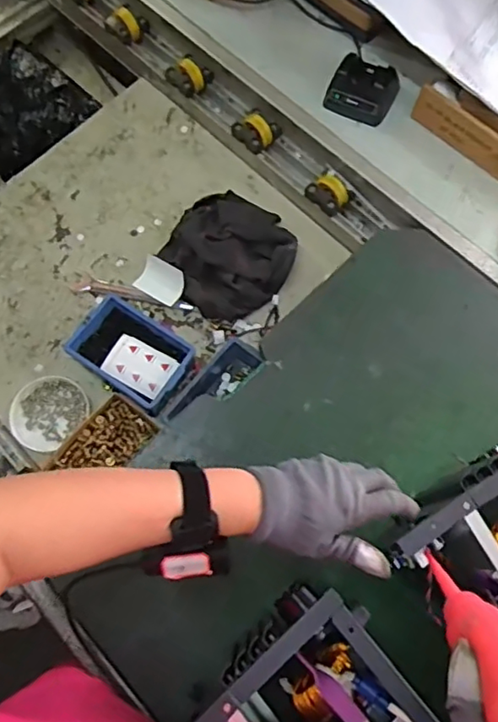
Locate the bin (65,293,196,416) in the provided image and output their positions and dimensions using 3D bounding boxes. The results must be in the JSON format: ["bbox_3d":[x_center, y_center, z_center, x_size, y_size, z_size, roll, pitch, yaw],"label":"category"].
[{"bbox_3d":[-0.146,-0.010,0.747,0.150,0.048,0.106,34,75,13],"label":"bin"}]

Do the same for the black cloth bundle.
[{"bbox_3d":[-0.026,-0.150,0.802,0.164,0.033,0.174,-1,71,2],"label":"black cloth bundle"}]

